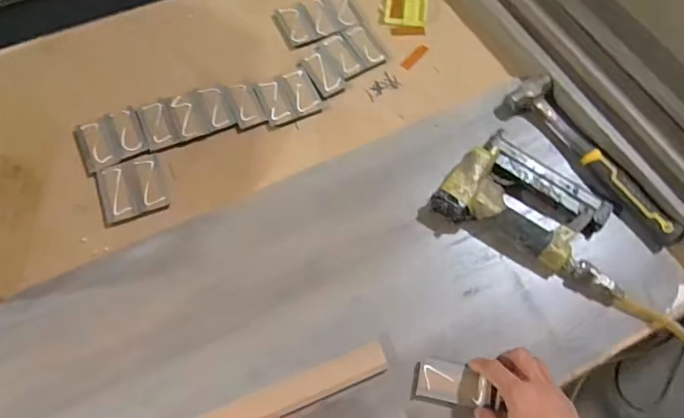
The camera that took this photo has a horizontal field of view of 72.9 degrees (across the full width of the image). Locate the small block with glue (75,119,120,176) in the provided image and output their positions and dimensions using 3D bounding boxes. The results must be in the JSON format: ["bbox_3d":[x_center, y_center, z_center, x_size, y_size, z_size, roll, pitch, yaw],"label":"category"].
[{"bbox_3d":[-0.327,-0.083,0.613,0.042,0.008,0.075,-25,71,-12],"label":"small block with glue"}]

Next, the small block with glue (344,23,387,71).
[{"bbox_3d":[0.035,-0.246,0.697,0.035,0.004,0.079,-23,70,-11],"label":"small block with glue"}]

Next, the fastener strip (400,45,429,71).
[{"bbox_3d":[0.112,-0.232,0.701,0.014,0.004,0.056,39,72,16],"label":"fastener strip"}]

